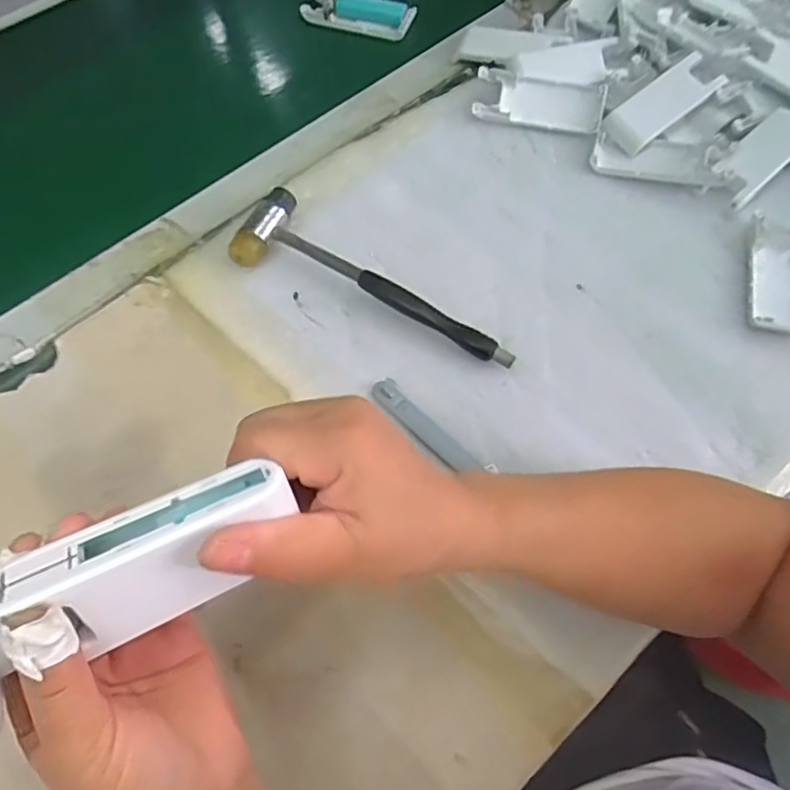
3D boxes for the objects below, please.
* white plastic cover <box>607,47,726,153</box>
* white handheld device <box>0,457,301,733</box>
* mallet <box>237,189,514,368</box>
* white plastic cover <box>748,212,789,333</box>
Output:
[{"bbox_3d":[0.215,-0.235,0.491,0.099,0.013,0.040,-39,70,-2],"label":"white plastic cover"},{"bbox_3d":[-0.113,0.068,0.210,0.157,0.043,0.060,-28,67,-21],"label":"white handheld device"},{"bbox_3d":[-0.023,-0.067,0.426,0.212,0.027,0.064,37,69,16],"label":"mallet"},{"bbox_3d":[0.274,-0.086,0.437,0.039,0.014,0.099,13,64,6],"label":"white plastic cover"}]

